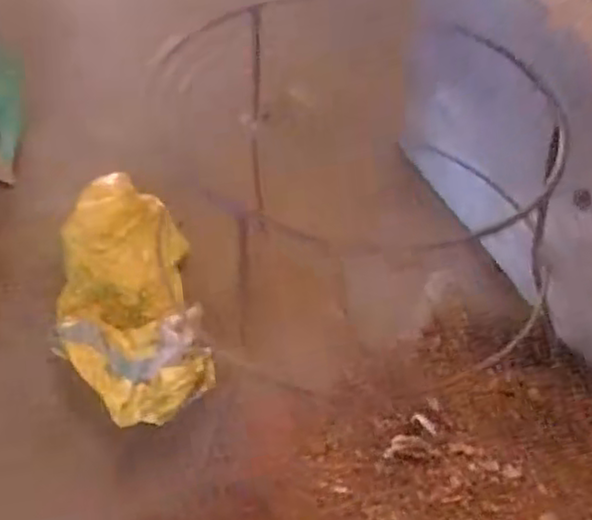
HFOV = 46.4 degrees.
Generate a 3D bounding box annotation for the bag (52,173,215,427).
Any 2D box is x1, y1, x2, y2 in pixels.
[{"bbox_3d":[-0.319,0.061,1.271,0.258,0.172,0.510,-12,57,-8],"label":"bag"}]

